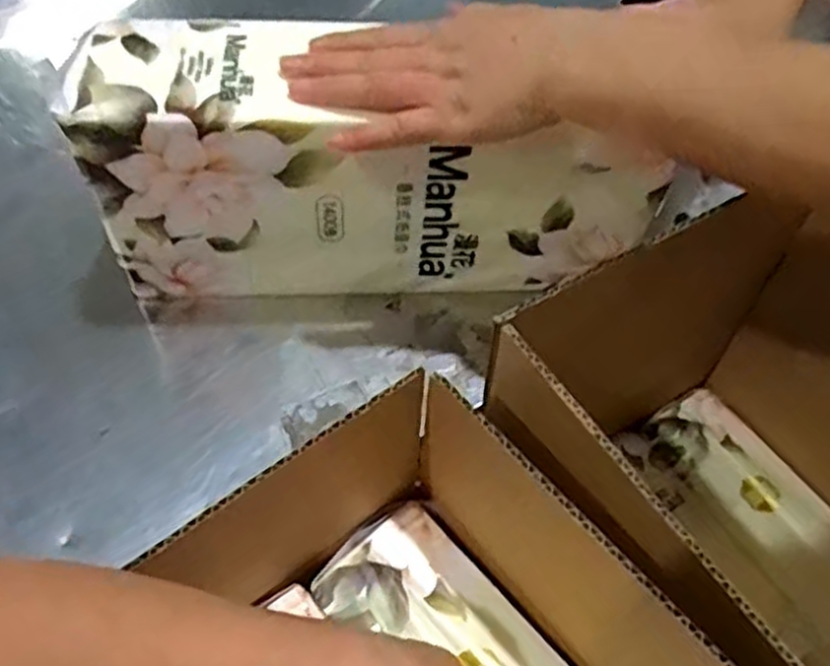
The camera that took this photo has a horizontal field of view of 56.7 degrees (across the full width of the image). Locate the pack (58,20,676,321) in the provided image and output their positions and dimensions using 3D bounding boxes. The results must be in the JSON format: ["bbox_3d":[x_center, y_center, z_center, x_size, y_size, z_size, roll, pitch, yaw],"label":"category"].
[{"bbox_3d":[-0.023,-0.100,0.498,0.336,0.163,0.081,1,57,-4],"label":"pack"}]

